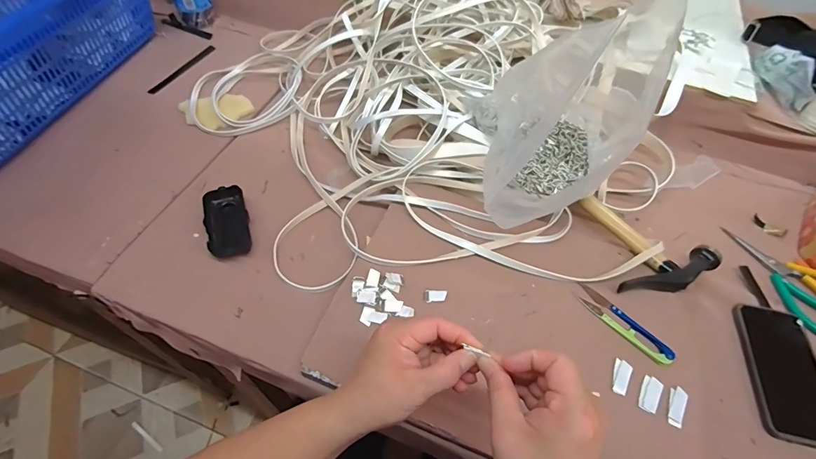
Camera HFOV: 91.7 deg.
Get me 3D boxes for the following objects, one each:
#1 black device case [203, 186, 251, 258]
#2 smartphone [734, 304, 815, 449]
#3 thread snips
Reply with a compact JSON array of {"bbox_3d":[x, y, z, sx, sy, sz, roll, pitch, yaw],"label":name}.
[{"bbox_3d":[-0.247,-0.011,0.540,0.051,0.019,0.107,-14,57,-13],"label":"black device case"},{"bbox_3d":[0.434,0.163,0.456,0.074,0.008,0.156,9,53,15],"label":"smartphone"},{"bbox_3d":[0.251,0.108,0.460,0.028,0.008,0.116,-36,64,-25],"label":"thread snips"}]

